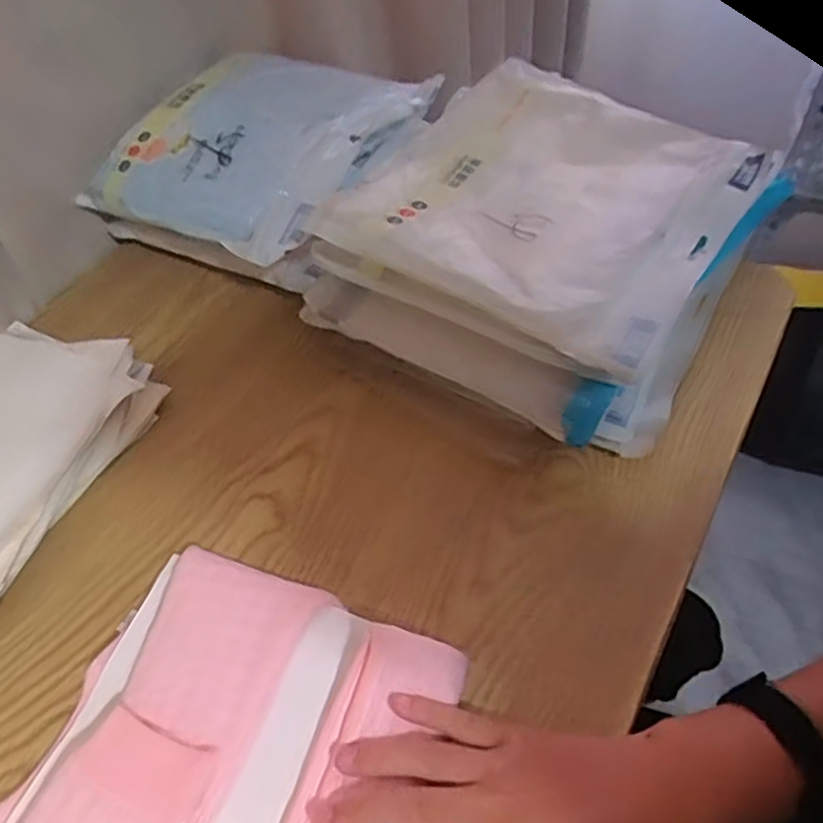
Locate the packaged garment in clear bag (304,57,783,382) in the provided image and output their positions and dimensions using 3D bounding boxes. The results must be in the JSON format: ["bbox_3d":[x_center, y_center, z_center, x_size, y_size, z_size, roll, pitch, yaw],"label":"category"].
[{"bbox_3d":[0.116,-0.184,0.558,0.287,0.037,0.318,24,58,23],"label":"packaged garment in clear bag"}]

